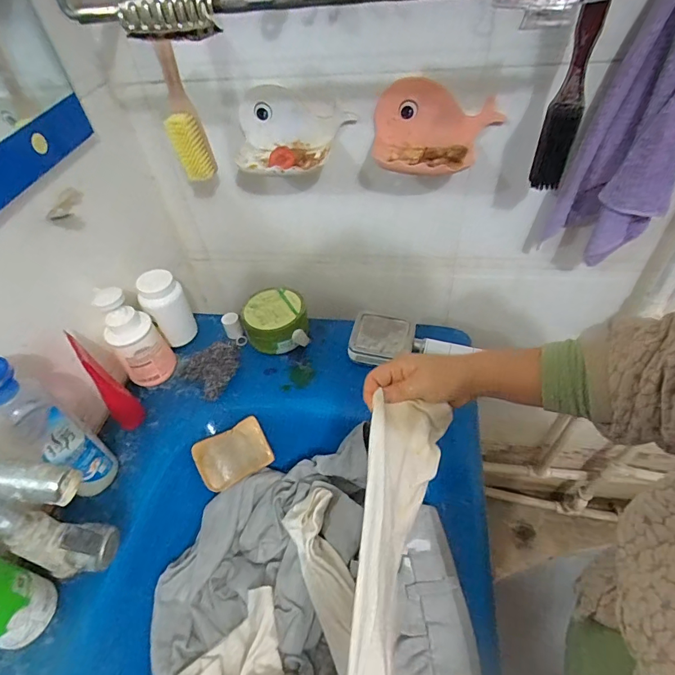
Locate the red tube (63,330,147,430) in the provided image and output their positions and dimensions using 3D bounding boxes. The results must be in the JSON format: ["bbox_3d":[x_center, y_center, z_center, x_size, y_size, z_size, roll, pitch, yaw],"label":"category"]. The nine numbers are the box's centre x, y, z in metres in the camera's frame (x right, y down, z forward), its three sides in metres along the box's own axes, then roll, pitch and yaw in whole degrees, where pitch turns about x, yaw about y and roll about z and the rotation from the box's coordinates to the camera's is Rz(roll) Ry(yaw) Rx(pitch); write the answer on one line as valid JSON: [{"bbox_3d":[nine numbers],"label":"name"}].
[{"bbox_3d":[-0.310,0.064,0.570,0.050,0.151,0.040,34,59,31],"label":"red tube"}]

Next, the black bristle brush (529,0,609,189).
[{"bbox_3d":[0.269,-0.289,0.486,0.039,0.246,0.055,16,52,20],"label":"black bristle brush"}]

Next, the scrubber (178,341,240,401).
[{"bbox_3d":[-0.189,0.050,0.667,0.098,0.039,0.082,-35,54,-24],"label":"scrubber"}]

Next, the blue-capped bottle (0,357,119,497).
[{"bbox_3d":[-0.323,0.108,0.478,0.047,0.217,0.062,25,55,26],"label":"blue-capped bottle"}]

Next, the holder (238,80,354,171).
[{"bbox_3d":[-0.066,-0.278,0.577,0.167,0.083,0.082,4,48,9],"label":"holder"}]

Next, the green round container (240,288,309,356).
[{"bbox_3d":[-0.100,-0.023,0.703,0.100,0.074,0.100,-3,48,3],"label":"green round container"}]

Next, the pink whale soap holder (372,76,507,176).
[{"bbox_3d":[0.126,-0.265,0.542,0.165,0.091,0.069,3,48,9],"label":"pink whale soap holder"}]

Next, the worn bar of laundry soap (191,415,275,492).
[{"bbox_3d":[-0.151,0.169,0.614,0.105,0.017,0.075,-27,83,-3],"label":"worn bar of laundry soap"}]

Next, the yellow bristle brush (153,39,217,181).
[{"bbox_3d":[-0.205,-0.309,0.531,0.043,0.224,0.033,-3,48,3],"label":"yellow bristle brush"}]

